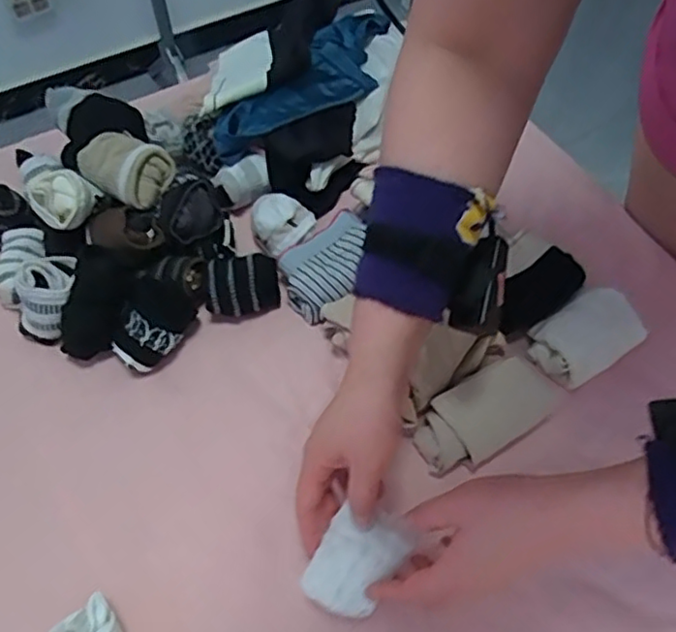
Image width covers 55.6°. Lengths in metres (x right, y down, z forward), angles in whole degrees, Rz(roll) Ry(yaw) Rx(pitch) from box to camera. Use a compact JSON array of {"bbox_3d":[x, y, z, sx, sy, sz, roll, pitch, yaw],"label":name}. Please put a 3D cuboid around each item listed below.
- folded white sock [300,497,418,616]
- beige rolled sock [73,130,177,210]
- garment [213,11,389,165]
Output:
[{"bbox_3d":[0.013,0.178,0.468,0.060,0.034,0.071,26,61,16],"label":"folded white sock"},{"bbox_3d":[-0.210,-0.146,0.626,0.089,0.042,0.065,22,60,14],"label":"beige rolled sock"},{"bbox_3d":[-0.027,-0.268,0.742,0.101,0.036,0.283,31,62,19],"label":"garment"}]

